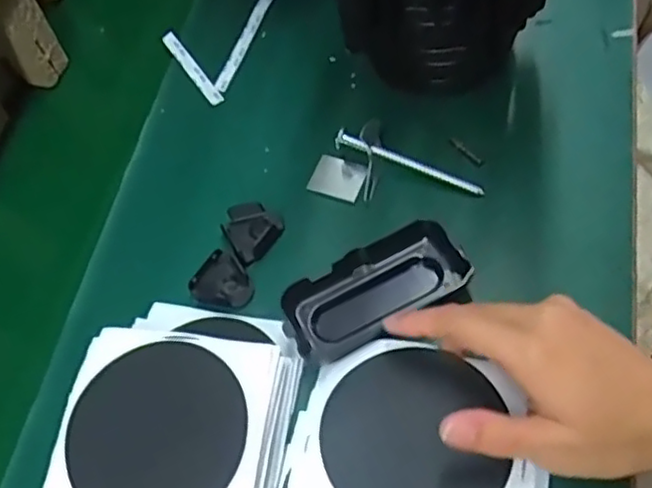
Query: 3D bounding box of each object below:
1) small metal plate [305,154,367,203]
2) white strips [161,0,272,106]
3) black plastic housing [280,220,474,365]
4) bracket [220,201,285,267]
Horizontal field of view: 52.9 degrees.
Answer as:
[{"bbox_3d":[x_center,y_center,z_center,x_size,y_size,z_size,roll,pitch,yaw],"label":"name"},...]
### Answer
[{"bbox_3d":[0.008,-0.045,0.444,0.037,0.004,0.030,20,65,21],"label":"small metal plate"},{"bbox_3d":[-0.092,-0.174,0.536,0.073,0.010,0.134,18,63,13],"label":"white strips"},{"bbox_3d":[0.029,0.028,0.391,0.109,0.032,0.049,-26,63,-8],"label":"black plastic housing"},{"bbox_3d":[-0.048,-0.011,0.432,0.036,0.011,0.040,-28,63,-12],"label":"bracket"}]

